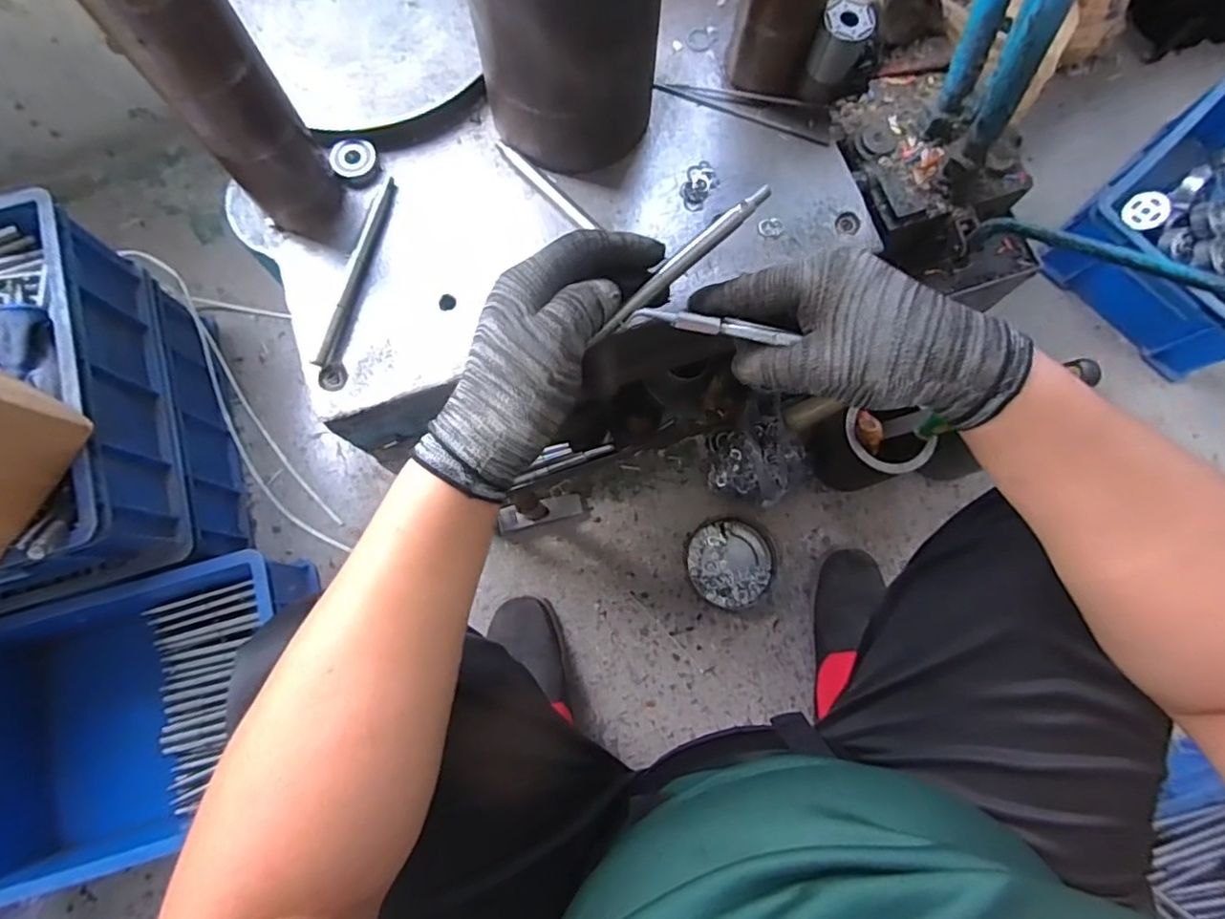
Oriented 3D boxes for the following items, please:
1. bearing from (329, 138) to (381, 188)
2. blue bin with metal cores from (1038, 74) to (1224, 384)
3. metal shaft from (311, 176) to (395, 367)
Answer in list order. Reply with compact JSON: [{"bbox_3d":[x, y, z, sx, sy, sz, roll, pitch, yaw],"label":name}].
[{"bbox_3d":[-0.205,-0.238,0.493,0.035,0.017,0.032,0,77,-1],"label":"bearing"},{"bbox_3d":[0.918,-0.349,0.928,0.463,0.154,0.328,-41,81,-9],"label":"blue bin with metal cores"},{"bbox_3d":[-0.197,-0.147,0.474,0.011,0.009,0.161,14,77,2],"label":"metal shaft"}]

